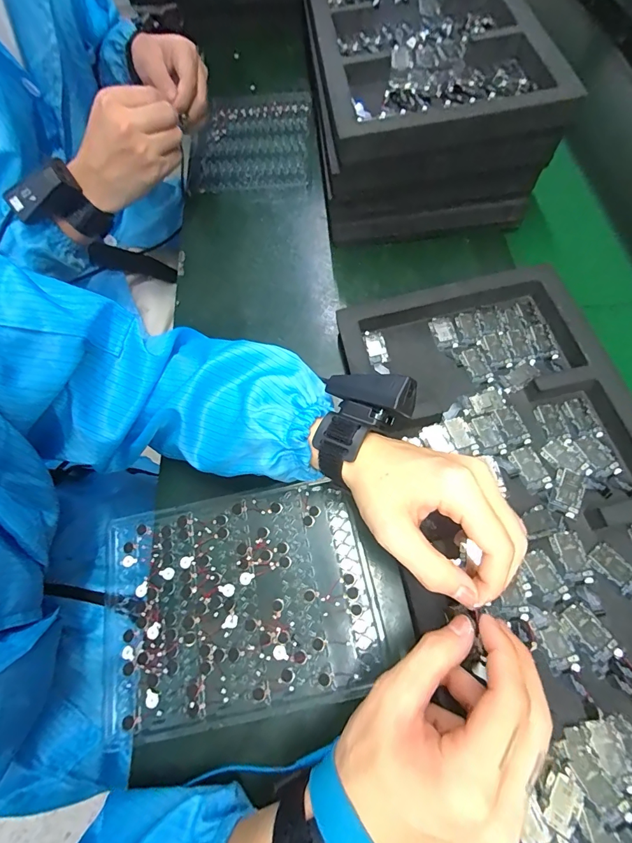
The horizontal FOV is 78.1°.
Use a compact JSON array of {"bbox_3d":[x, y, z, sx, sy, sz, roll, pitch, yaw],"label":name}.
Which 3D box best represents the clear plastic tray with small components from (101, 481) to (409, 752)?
[{"bbox_3d":[-0.060,0.144,0.320,0.222,0.012,0.162,-11,65,-2],"label":"clear plastic tray with small components"}]

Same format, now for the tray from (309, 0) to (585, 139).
[{"bbox_3d":[0.101,-0.486,0.456,0.211,0.031,0.486,-7,65,0],"label":"tray"}]

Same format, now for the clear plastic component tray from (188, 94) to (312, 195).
[{"bbox_3d":[-0.092,-0.400,0.561,0.167,0.017,0.206,-1,65,3],"label":"clear plastic component tray"}]

